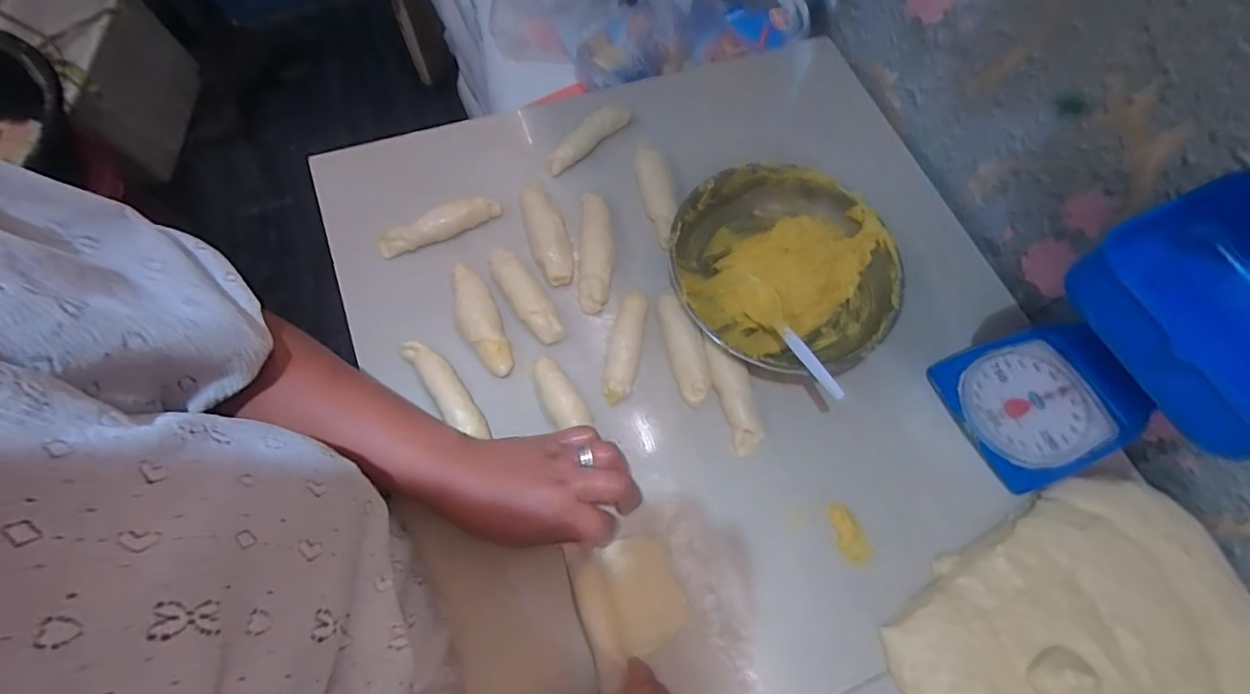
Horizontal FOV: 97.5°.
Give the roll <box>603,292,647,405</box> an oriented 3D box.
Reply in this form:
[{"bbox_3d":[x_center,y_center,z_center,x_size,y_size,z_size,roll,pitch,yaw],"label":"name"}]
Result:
[{"bbox_3d":[0.000,-0.002,0.475,0.025,0.031,0.097,11,69,2],"label":"roll"}]

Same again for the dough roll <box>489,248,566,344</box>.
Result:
[{"bbox_3d":[-0.090,-0.048,0.489,0.030,0.018,0.105,-32,73,-13],"label":"dough roll"}]

